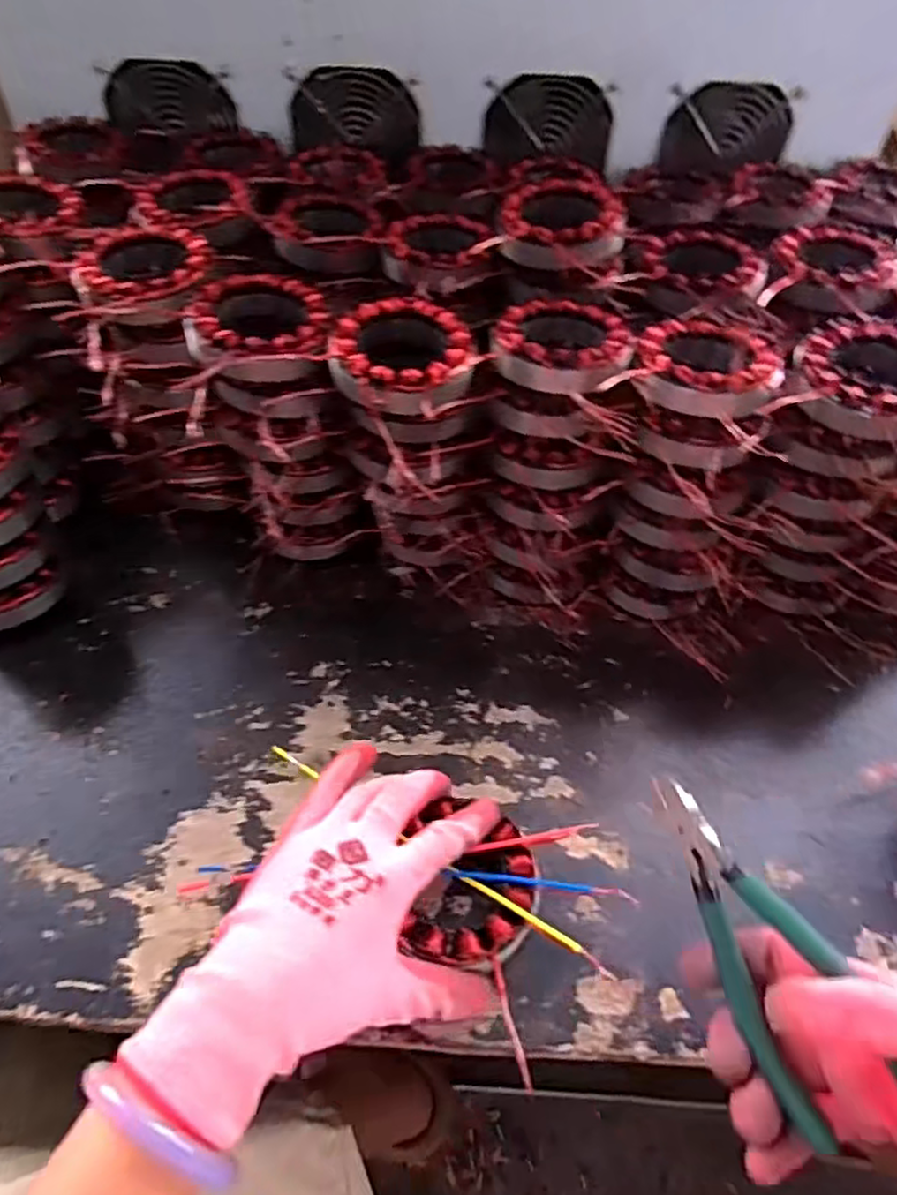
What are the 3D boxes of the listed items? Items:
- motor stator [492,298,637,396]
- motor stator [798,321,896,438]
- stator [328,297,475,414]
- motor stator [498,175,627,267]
[{"bbox_3d":[0.072,-0.162,0.436,0.090,0.024,0.090,1,51,-1],"label":"motor stator"},{"bbox_3d":[0.258,-0.133,0.418,0.087,0.027,0.088,29,56,20],"label":"motor stator"},{"bbox_3d":[-0.028,-0.148,0.423,0.085,0.026,0.089,0,51,-2],"label":"stator"},{"bbox_3d":[0.080,-0.261,0.484,0.084,0.030,0.094,3,51,0],"label":"motor stator"}]

